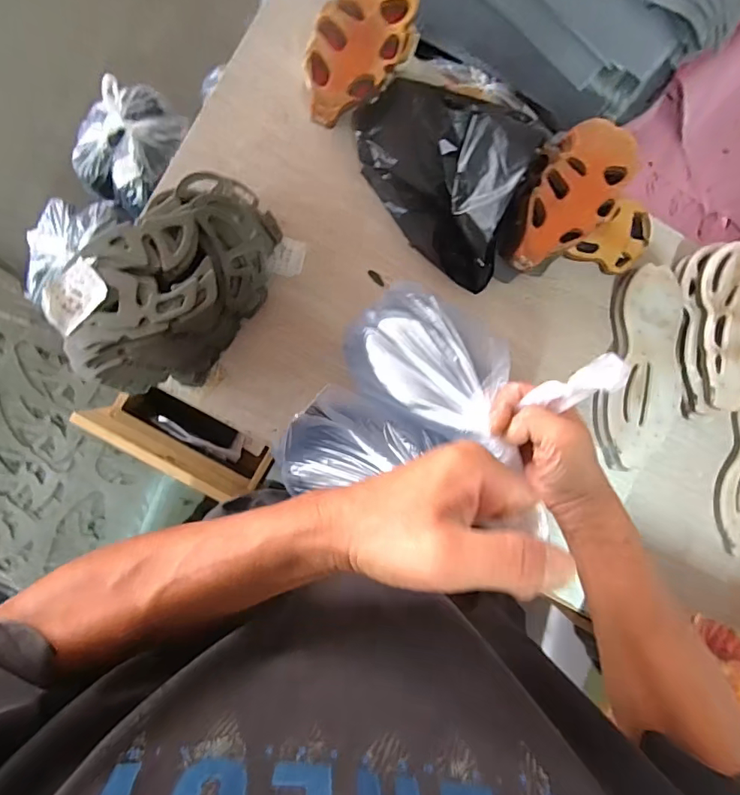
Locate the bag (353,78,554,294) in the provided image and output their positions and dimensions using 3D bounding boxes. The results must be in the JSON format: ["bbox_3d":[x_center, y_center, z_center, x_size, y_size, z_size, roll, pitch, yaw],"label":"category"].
[{"bbox_3d":[0.092,-0.285,0.610,0.272,0.129,0.152,41,87,-5],"label":"bag"}]

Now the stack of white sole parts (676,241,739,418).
[{"bbox_3d":[0.508,-0.095,0.693,0.119,0.046,0.236,0,91,-6],"label":"stack of white sole parts"}]

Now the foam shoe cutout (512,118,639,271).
[{"bbox_3d":[0.254,-0.247,0.609,0.092,0.026,0.200,32,88,-6],"label":"foam shoe cutout"}]

